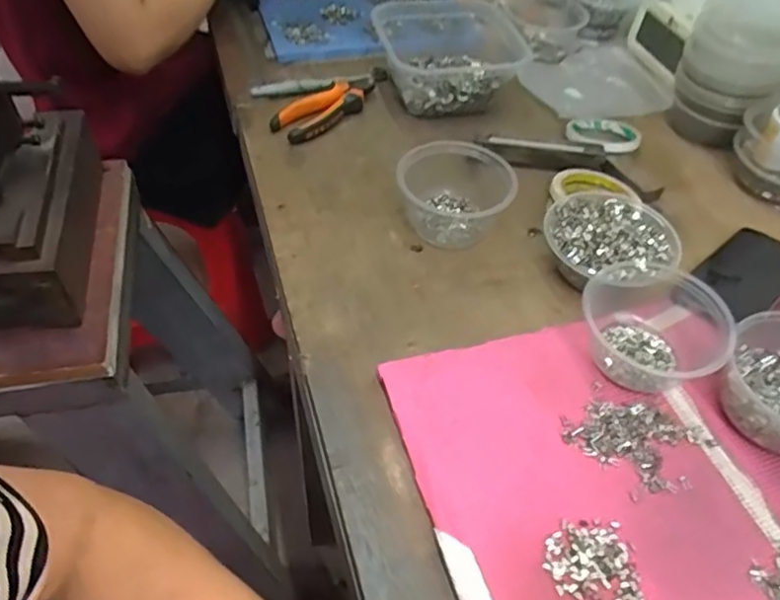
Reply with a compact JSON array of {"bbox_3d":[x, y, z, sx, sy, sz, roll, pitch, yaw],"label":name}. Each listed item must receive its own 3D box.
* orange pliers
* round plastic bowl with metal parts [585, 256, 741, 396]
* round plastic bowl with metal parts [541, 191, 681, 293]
[{"bbox_3d":[-0.074,-0.237,0.749,0.158,0.025,0.058,-35,61,-30],"label":"orange pliers"},{"bbox_3d":[0.230,0.018,0.523,0.123,0.058,0.112,1,50,-1],"label":"round plastic bowl with metal parts"},{"bbox_3d":[0.209,-0.056,0.595,0.121,0.055,0.108,-8,50,-8],"label":"round plastic bowl with metal parts"}]

